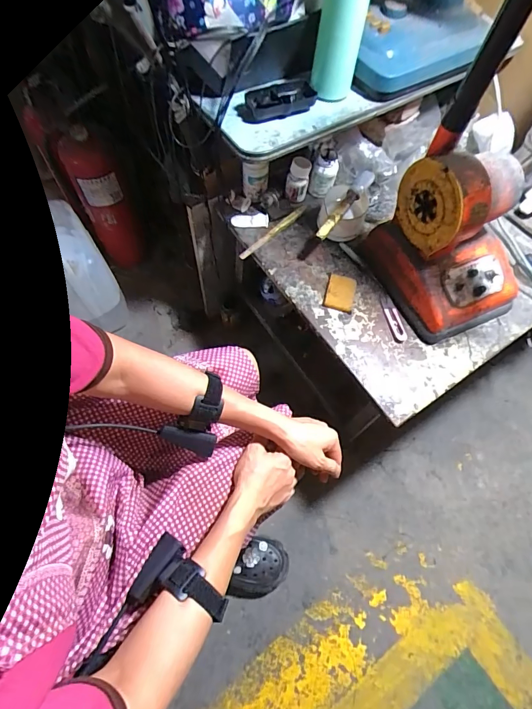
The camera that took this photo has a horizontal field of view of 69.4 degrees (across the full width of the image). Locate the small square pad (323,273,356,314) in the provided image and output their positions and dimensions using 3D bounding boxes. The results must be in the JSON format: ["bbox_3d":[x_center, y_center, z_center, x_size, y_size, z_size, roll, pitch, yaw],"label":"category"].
[{"bbox_3d":[0.135,-0.112,0.694,0.051,0.008,0.073,14,66,4],"label":"small square pad"}]

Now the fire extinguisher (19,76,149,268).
[{"bbox_3d":[-0.417,-0.395,0.975,0.133,0.448,0.116,-26,69,-13],"label":"fire extinguisher"}]

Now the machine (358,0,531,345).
[{"bbox_3d":[0.315,-0.242,0.492,0.181,0.498,0.228,-23,69,-12],"label":"machine"}]

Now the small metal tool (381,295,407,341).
[{"bbox_3d":[0.228,-0.064,0.684,0.023,0.004,0.087,-12,67,-8],"label":"small metal tool"}]

